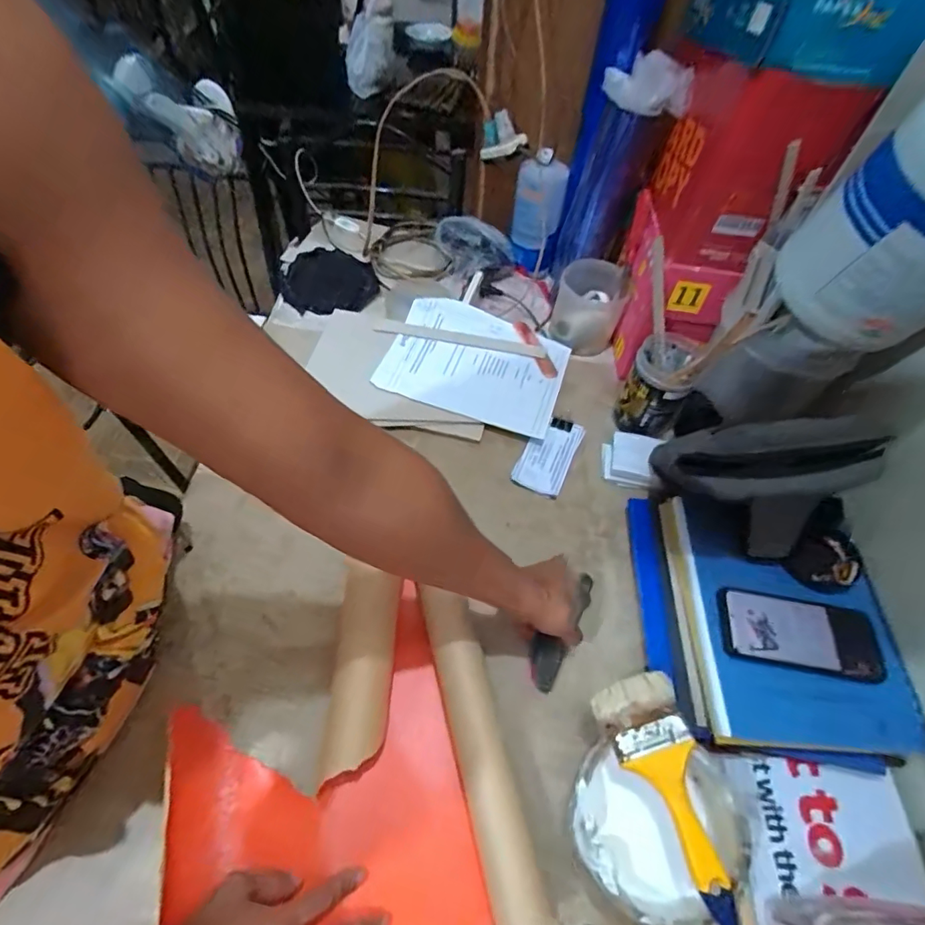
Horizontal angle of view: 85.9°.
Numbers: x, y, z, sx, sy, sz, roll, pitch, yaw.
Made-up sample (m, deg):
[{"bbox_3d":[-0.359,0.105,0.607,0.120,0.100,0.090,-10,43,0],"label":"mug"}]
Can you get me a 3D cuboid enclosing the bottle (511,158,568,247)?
[{"bbox_3d":[0.132,-0.466,0.872,0.085,0.140,0.087,14,57,5],"label":"bottle"}]

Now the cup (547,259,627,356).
[{"bbox_3d":[0.211,-0.264,0.827,0.104,0.143,0.098,2,57,-3],"label":"cup"}]

